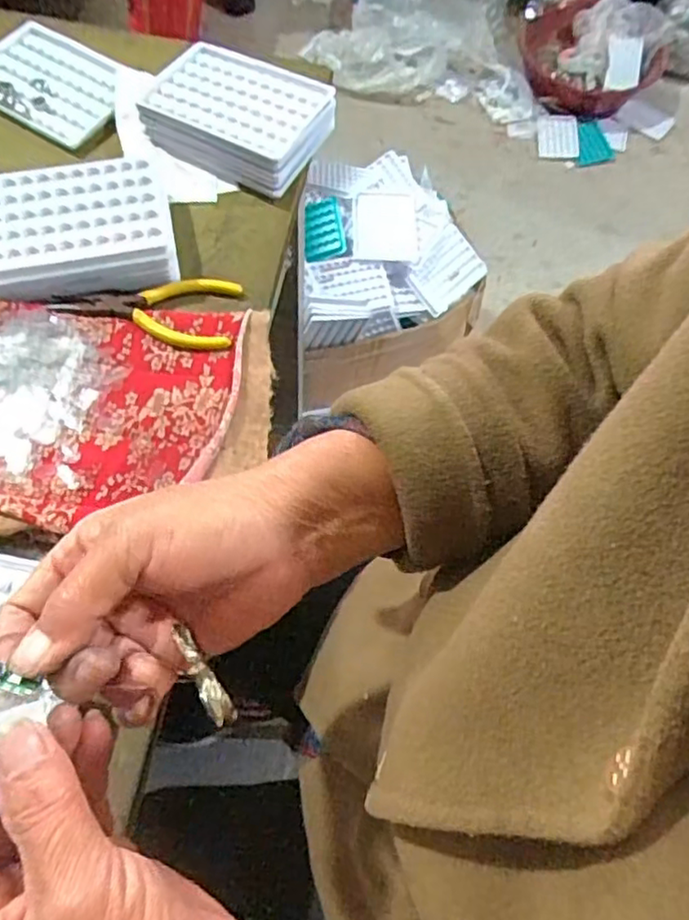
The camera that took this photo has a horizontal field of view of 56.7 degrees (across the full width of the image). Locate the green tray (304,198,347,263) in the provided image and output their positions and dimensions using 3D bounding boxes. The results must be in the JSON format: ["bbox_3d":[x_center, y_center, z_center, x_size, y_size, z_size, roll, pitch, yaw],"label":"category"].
[{"bbox_3d":[-0.030,-0.342,0.942,0.059,0.020,0.105,-2,66,-6],"label":"green tray"}]

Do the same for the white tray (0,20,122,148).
[{"bbox_3d":[-0.243,-0.310,0.524,0.121,0.012,0.089,29,67,10],"label":"white tray"}]

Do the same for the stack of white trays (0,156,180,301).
[{"bbox_3d":[-0.186,-0.162,0.444,0.126,0.029,0.090,-11,68,-9],"label":"stack of white trays"}]

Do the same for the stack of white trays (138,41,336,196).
[{"bbox_3d":[-0.084,-0.274,0.503,0.132,0.034,0.096,26,67,7],"label":"stack of white trays"}]

